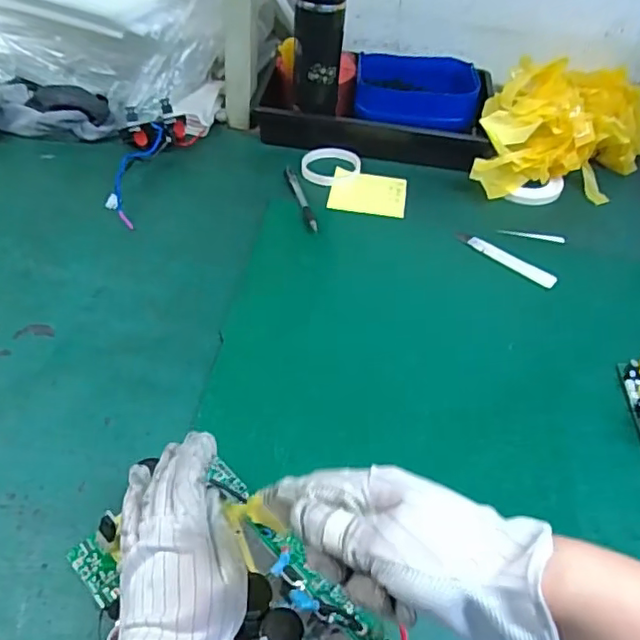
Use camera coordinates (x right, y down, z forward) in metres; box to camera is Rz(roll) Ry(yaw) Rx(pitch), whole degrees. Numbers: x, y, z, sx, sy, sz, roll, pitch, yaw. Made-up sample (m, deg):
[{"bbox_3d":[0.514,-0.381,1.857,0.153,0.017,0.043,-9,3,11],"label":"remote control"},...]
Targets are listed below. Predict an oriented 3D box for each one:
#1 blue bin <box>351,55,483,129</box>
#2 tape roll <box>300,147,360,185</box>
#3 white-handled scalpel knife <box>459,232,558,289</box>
[{"bbox_3d":[0.154,-0.366,0.931,0.188,0.073,0.120,5,47,-1],"label":"blue bin"},{"bbox_3d":[0.017,-0.231,0.855,0.092,0.011,0.092,3,47,-3],"label":"tape roll"},{"bbox_3d":[0.237,-0.080,0.736,0.137,0.006,0.022,34,53,24],"label":"white-handled scalpel knife"}]

